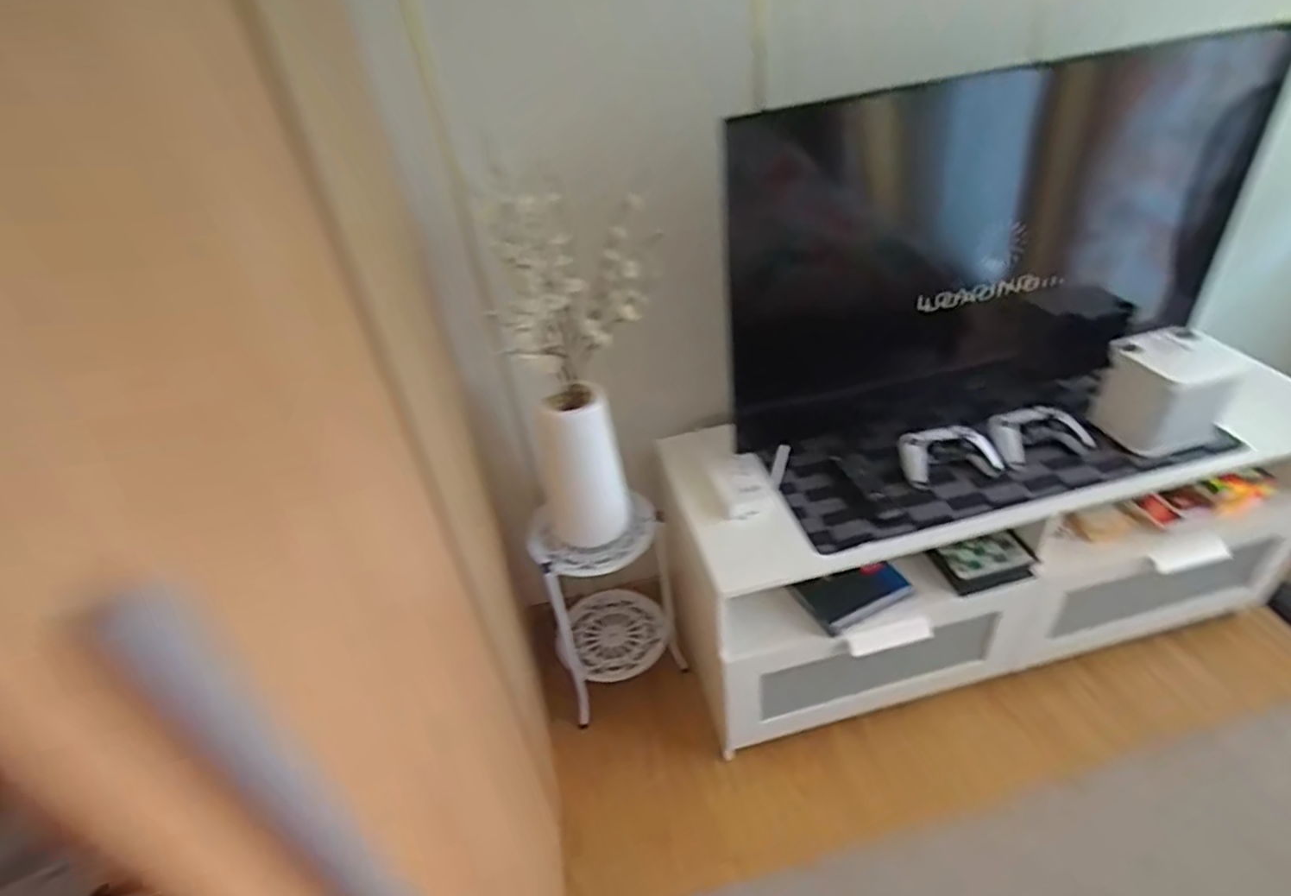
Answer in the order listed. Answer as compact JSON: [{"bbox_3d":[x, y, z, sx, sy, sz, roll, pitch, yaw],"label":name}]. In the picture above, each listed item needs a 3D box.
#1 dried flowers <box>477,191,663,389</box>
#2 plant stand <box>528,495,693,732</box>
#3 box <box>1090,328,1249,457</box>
[{"bbox_3d":[-0.109,-0.234,1.008,0.243,0.271,0.108,-24,41,-21],"label":"dried flowers"},{"bbox_3d":[-0.088,0.288,1.392,0.250,0.409,0.220,-23,40,-20],"label":"plant stand"},{"bbox_3d":[0.869,-0.095,1.151,0.155,0.152,0.137,-11,37,-5],"label":"box"}]

